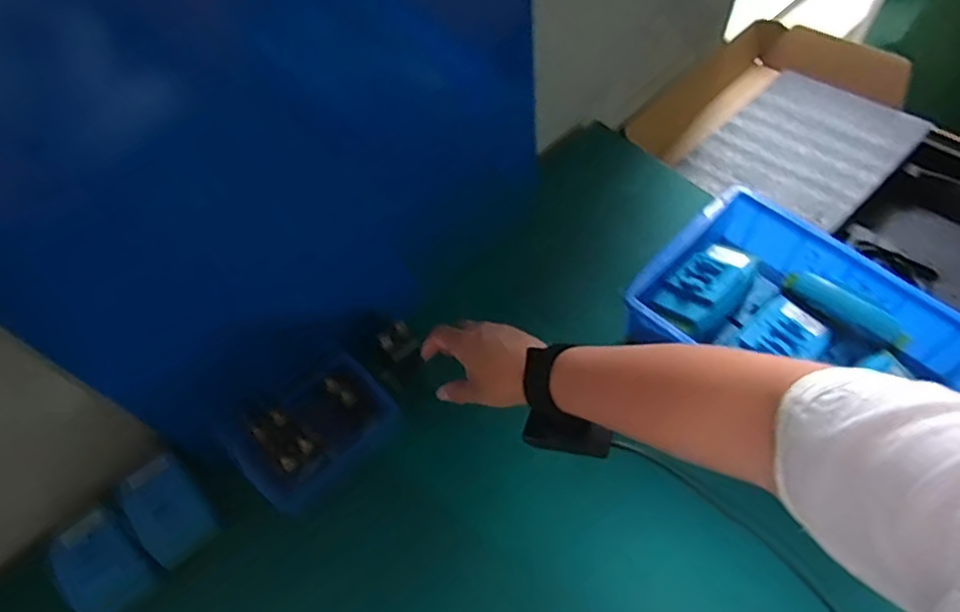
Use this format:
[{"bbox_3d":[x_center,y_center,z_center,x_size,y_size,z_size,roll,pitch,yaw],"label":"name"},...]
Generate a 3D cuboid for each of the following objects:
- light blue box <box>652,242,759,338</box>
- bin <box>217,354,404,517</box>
[{"bbox_3d":[0.231,-0.023,0.639,0.067,0.021,0.117,39,70,23],"label":"light blue box"},{"bbox_3d":[-0.157,0.116,0.599,0.143,0.056,0.098,-38,65,-16],"label":"bin"}]

